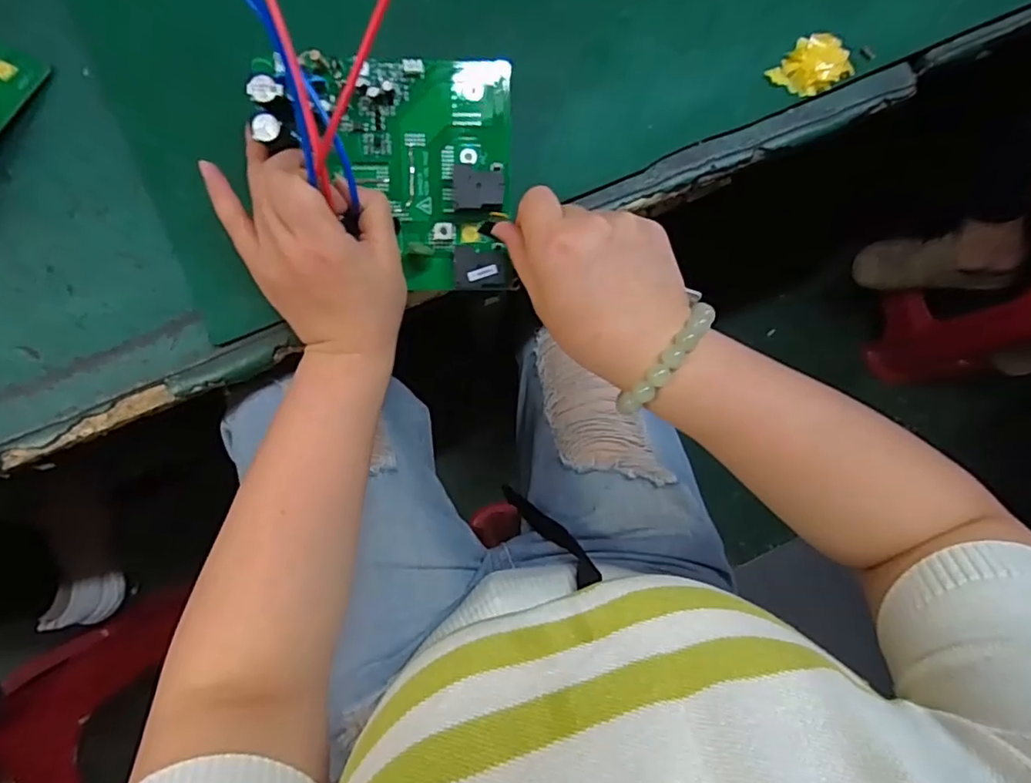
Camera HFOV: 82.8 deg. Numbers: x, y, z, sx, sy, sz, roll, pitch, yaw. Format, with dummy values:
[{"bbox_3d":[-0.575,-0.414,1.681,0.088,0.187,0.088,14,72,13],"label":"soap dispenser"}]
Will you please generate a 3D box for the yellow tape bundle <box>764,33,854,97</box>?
[{"bbox_3d":[0.215,-0.237,0.424,0.056,0.013,0.041,-29,89,-5],"label":"yellow tape bundle"}]

